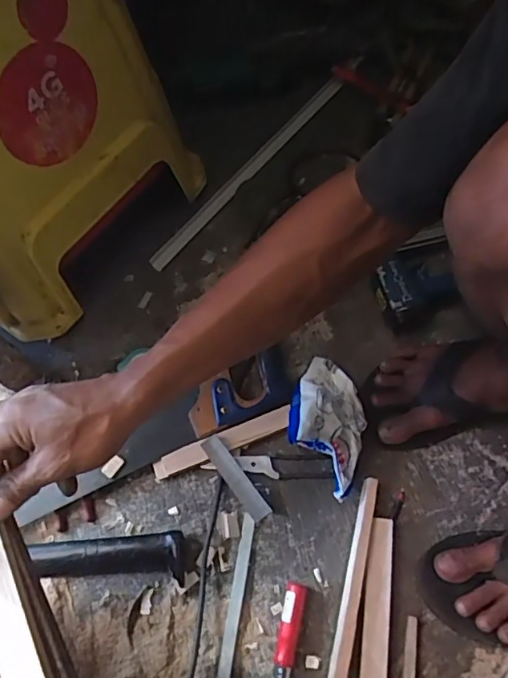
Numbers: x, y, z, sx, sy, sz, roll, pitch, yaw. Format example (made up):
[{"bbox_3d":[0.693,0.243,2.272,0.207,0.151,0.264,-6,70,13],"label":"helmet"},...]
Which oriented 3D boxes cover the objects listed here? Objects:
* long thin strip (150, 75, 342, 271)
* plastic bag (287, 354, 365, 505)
[{"bbox_3d":[-0.003,-0.266,0.813,0.026,0.009,0.441,35,72,17],"label":"long thin strip"},{"bbox_3d":[0.087,0.099,0.629,0.088,0.057,0.169,7,66,6],"label":"plastic bag"}]

